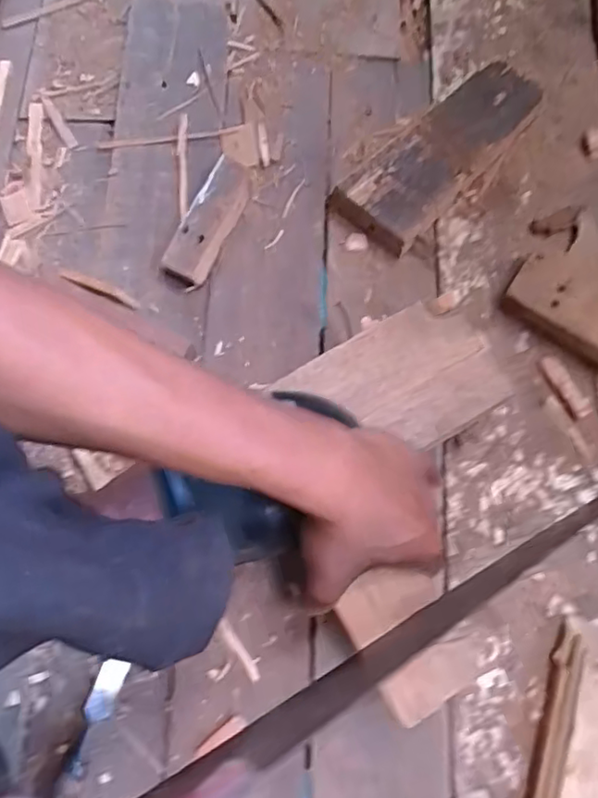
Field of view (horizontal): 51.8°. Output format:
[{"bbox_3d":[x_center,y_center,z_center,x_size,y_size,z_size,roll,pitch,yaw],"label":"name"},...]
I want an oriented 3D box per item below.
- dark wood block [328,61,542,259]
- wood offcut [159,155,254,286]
[{"bbox_3d":[0.135,-0.231,0.591,0.225,0.035,0.083,-43,78,-11],"label":"dark wood block"},{"bbox_3d":[-0.082,-0.165,0.577,0.038,0.027,0.124,23,75,7],"label":"wood offcut"}]

